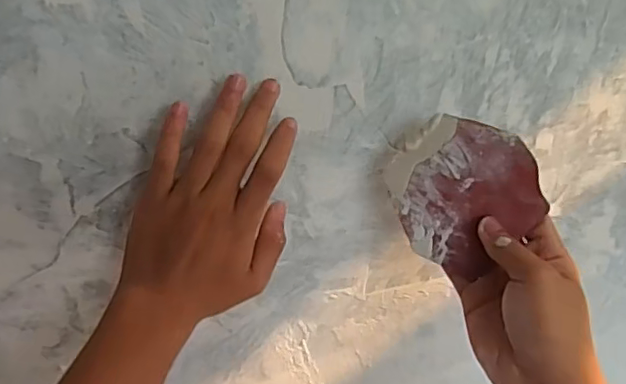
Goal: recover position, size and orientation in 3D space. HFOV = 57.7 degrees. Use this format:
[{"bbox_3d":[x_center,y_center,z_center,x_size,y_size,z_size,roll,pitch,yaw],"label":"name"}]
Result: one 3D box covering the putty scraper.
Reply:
[{"bbox_3d":[0.101,0.000,0.387,0.093,0.095,0.004,53,19,14],"label":"putty scraper"}]

